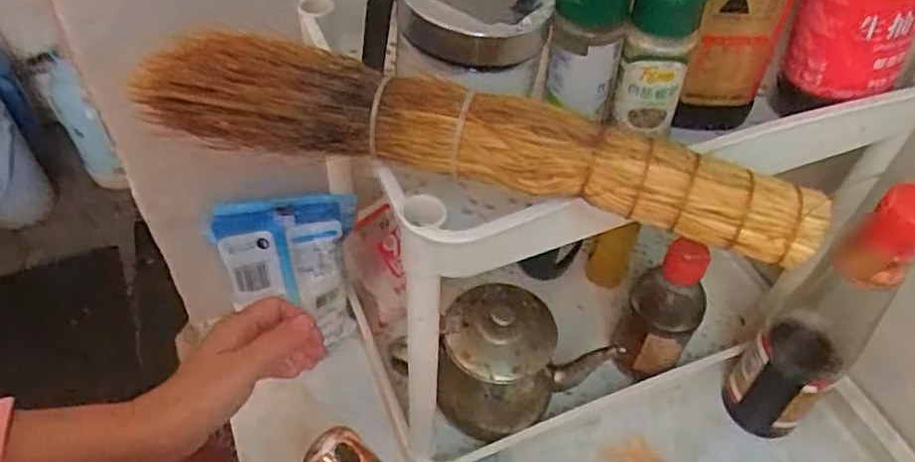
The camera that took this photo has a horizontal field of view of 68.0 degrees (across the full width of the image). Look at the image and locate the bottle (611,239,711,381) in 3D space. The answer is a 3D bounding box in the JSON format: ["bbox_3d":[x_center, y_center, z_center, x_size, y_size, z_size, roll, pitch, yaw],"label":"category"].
[{"bbox_3d":[0.159,0.075,0.545,0.057,0.145,0.048,30,54,21],"label":"bottle"}]

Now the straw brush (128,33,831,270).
[{"bbox_3d":[0.002,-0.041,0.302,0.305,0.040,0.033,13,50,7],"label":"straw brush"}]

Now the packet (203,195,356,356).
[{"bbox_3d":[-0.137,0.038,0.551,0.106,0.150,0.024,-4,30,-14],"label":"packet"}]

